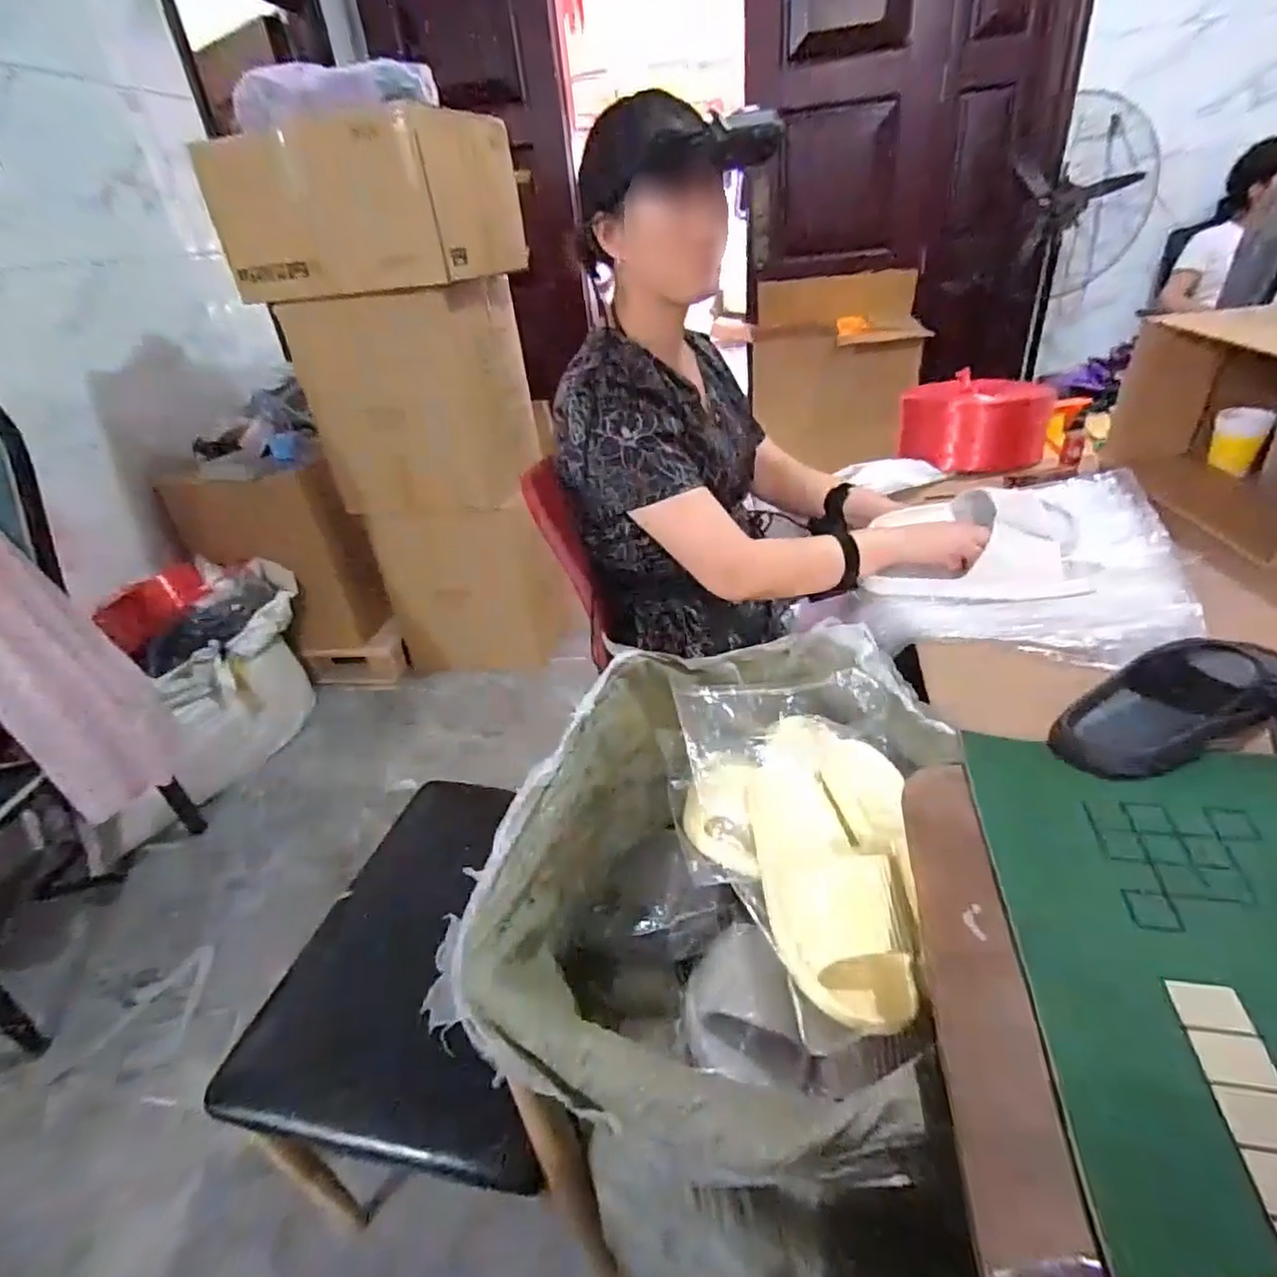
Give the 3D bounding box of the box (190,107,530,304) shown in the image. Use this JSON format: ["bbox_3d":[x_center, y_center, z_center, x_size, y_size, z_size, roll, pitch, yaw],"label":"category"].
[{"bbox_3d":[-0.595,-0.981,1.521,0.570,0.296,0.414,2,33,13],"label":"box"}]

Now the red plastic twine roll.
[{"bbox_3d":[0.647,-0.420,1.268,0.249,0.135,0.204,14,37,30],"label":"red plastic twine roll"}]

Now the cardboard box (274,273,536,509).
[{"bbox_3d":[-0.535,-0.595,1.677,0.468,0.500,0.309,2,33,13],"label":"cardboard box"}]

